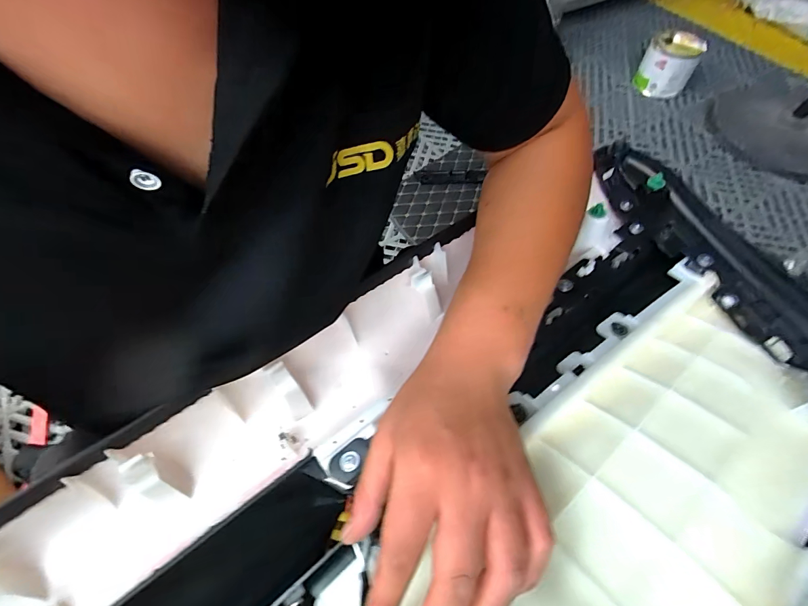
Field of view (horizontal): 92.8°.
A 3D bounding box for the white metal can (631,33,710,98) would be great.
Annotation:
[{"bbox_3d":[0.914,-0.819,1.336,0.169,0.161,0.173,28,63,14],"label":"white metal can"}]

